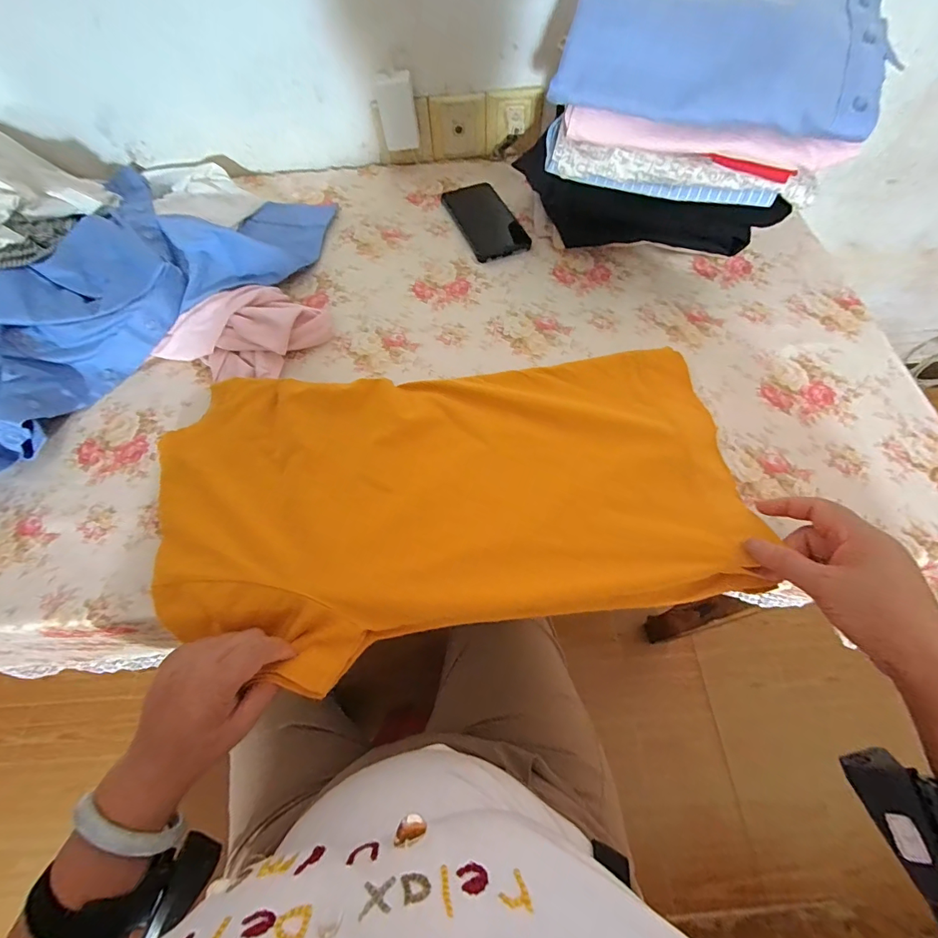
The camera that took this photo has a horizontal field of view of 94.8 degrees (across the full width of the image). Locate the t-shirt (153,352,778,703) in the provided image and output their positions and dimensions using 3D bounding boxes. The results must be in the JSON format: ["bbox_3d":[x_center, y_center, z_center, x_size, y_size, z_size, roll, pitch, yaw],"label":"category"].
[{"bbox_3d":[-0.026,0.026,0.415,0.531,0.037,0.280,-6,62,-1],"label":"t-shirt"}]

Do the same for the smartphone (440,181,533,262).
[{"bbox_3d":[0.021,-0.360,0.621,0.078,0.007,0.171,-20,63,-8],"label":"smartphone"}]

